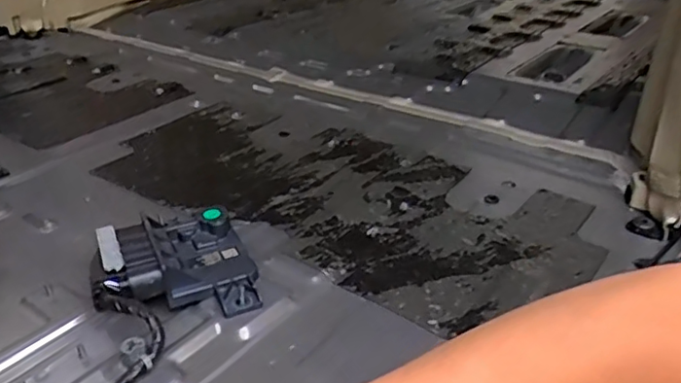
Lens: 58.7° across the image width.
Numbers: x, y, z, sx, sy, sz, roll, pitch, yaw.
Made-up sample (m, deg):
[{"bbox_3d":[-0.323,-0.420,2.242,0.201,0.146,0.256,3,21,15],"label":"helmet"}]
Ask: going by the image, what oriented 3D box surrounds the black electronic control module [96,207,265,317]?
[{"bbox_3d":[-0.150,0.059,0.559,0.135,0.049,0.153,-7,29,-12],"label":"black electronic control module"}]

